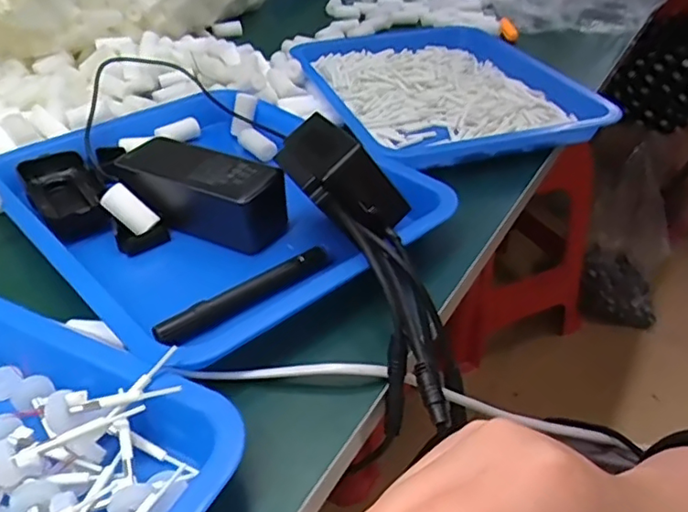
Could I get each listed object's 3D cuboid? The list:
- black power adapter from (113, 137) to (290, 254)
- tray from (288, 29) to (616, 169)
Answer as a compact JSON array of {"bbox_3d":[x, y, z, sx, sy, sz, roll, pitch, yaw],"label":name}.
[{"bbox_3d":[-0.107,-0.050,0.455,0.134,0.043,0.057,20,41,24],"label":"black power adapter"},{"bbox_3d":[0.095,-0.187,0.644,0.246,0.047,0.319,-12,39,-15],"label":"tray"}]

